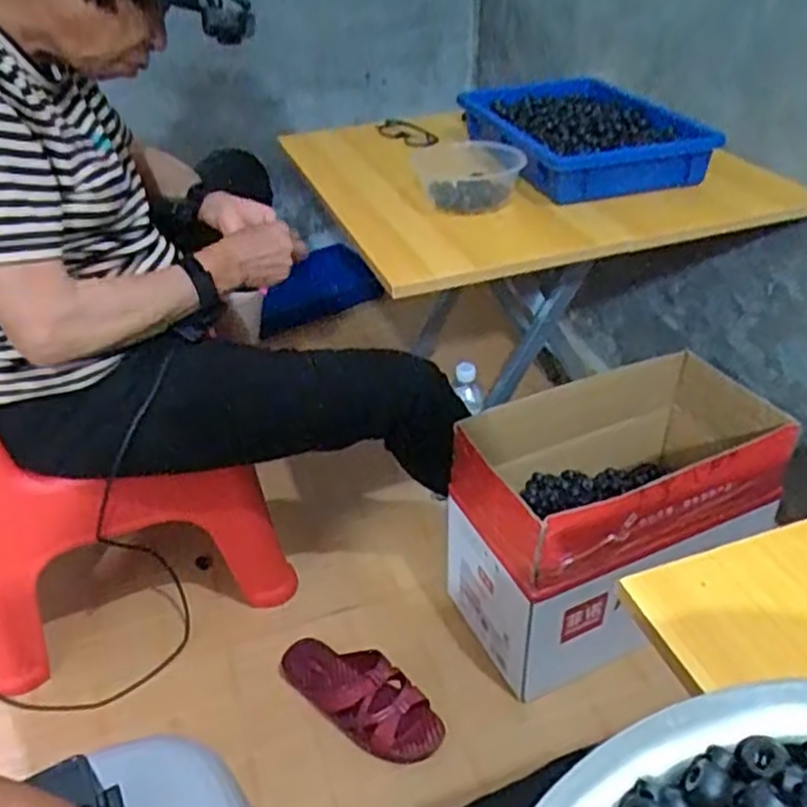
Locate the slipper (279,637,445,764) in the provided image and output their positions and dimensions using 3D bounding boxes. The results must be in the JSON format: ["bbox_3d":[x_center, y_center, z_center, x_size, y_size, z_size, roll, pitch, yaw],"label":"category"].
[{"bbox_3d":[-0.061,0.370,0.958,0.241,0.057,0.094,21,41,27],"label":"slipper"}]

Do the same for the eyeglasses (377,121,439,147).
[{"bbox_3d":[0.005,-0.477,1.320,0.033,0.034,0.165,-20,40,-25],"label":"eyeglasses"}]

